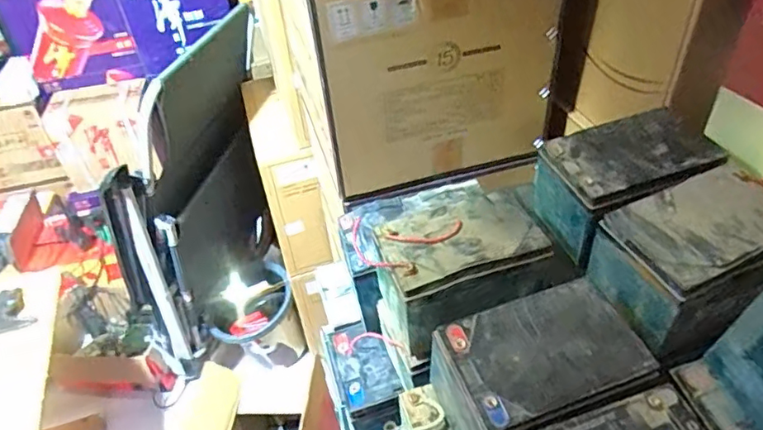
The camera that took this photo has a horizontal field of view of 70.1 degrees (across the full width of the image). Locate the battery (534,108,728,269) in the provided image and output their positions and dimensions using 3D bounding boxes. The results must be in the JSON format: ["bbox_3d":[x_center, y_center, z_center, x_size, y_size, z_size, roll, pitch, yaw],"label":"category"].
[{"bbox_3d":[0.247,-0.030,0.565,0.148,0.094,0.113,-16,42,-11],"label":"battery"}]

